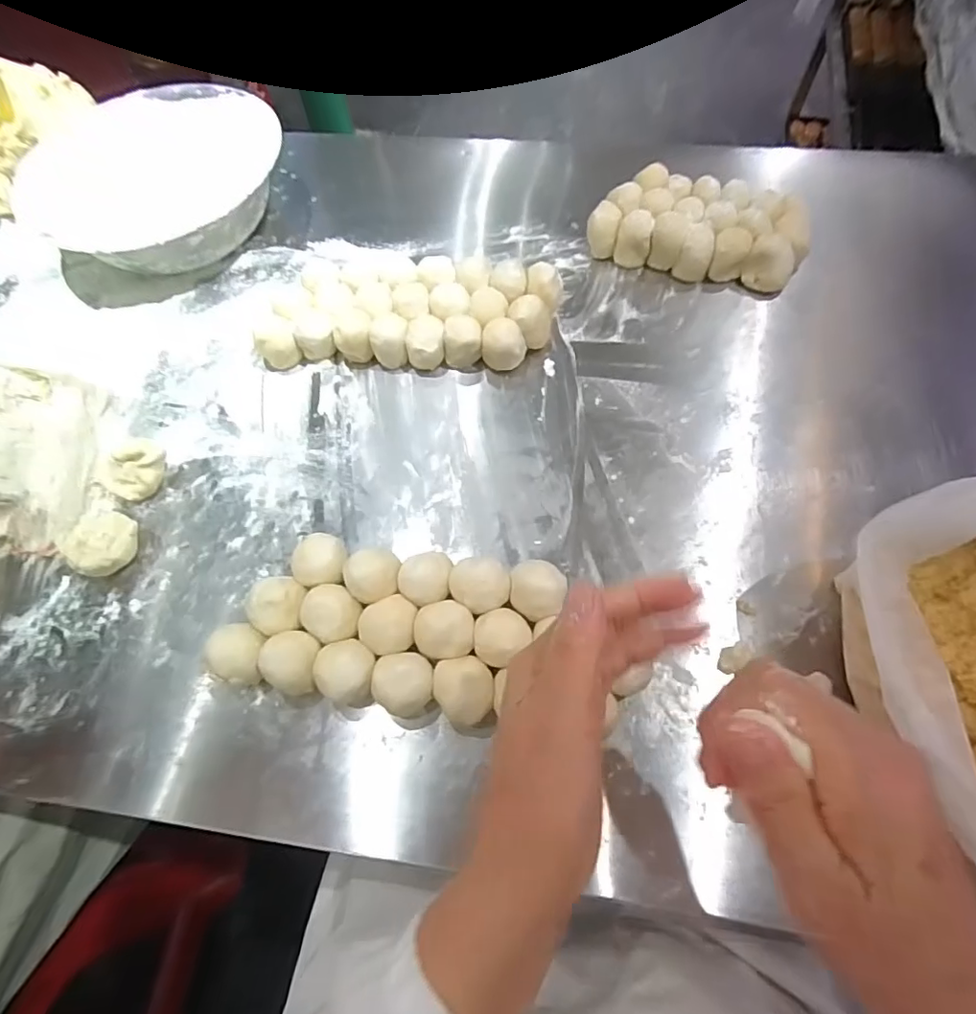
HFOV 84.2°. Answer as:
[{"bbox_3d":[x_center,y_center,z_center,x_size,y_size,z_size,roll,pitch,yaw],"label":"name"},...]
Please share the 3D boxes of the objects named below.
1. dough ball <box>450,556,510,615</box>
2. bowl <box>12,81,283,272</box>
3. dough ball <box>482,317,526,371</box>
[{"bbox_3d":[-0.005,0.064,0.419,0.044,0.039,0.040,-1,65,3],"label":"dough ball"},{"bbox_3d":[-0.378,-0.374,0.630,0.264,0.081,0.292,-42,69,-15],"label":"bowl"},{"bbox_3d":[0.015,-0.155,0.523,0.041,0.044,0.036,-5,65,1],"label":"dough ball"}]

